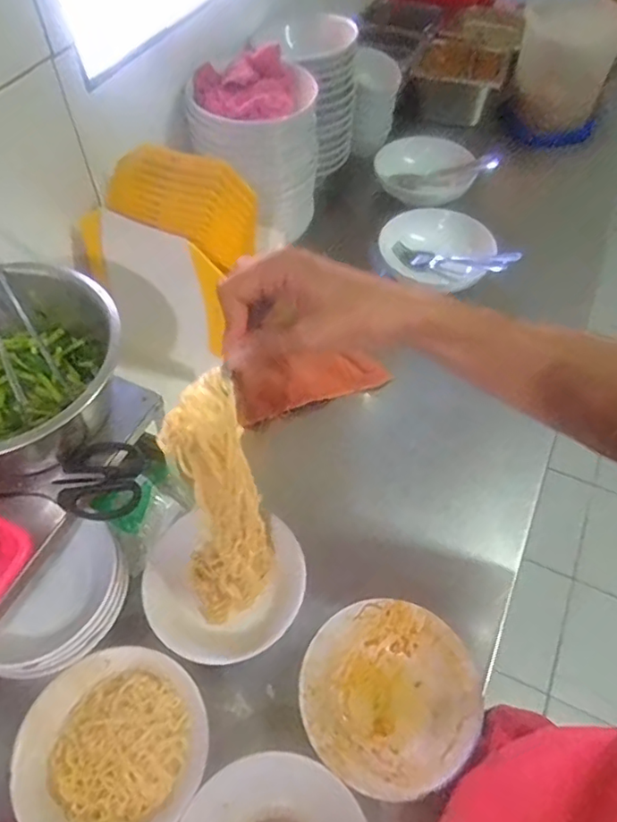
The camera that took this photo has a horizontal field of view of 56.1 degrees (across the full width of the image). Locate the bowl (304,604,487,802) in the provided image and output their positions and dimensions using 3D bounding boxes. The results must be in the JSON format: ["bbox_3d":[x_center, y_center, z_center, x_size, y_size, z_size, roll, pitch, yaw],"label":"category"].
[{"bbox_3d":[0.072,0.264,0.535,0.150,0.067,0.151,0,55,0],"label":"bowl"}]

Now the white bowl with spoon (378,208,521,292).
[{"bbox_3d":[0.202,-0.246,0.875,0.182,0.058,0.119,4,55,2],"label":"white bowl with spoon"}]

